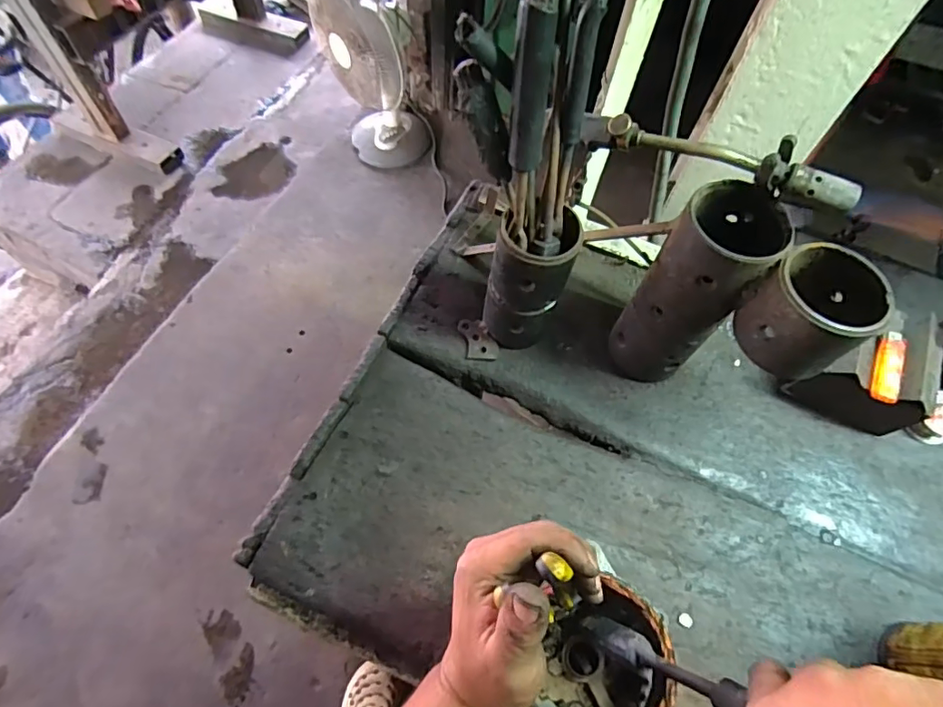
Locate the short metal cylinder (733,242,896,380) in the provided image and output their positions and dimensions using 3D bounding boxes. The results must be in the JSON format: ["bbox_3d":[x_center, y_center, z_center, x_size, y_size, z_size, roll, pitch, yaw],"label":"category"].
[{"bbox_3d":[0.280,-0.031,0.439,0.082,0.079,0.085,-25,66,-16],"label":"short metal cylinder"}]

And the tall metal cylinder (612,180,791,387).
[{"bbox_3d":[0.221,-0.061,0.537,0.088,0.217,0.100,33,65,14],"label":"tall metal cylinder"}]

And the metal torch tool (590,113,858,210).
[{"bbox_3d":[0.204,-0.168,0.450,0.232,0.056,0.033,29,64,12],"label":"metal torch tool"}]

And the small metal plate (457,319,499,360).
[{"bbox_3d":[0.008,-0.017,0.630,0.037,0.004,0.057,-17,69,2],"label":"small metal plate"}]

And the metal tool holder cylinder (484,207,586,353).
[{"bbox_3d":[0.059,-0.072,0.564,0.079,0.172,0.063,11,61,2],"label":"metal tool holder cylinder"}]

